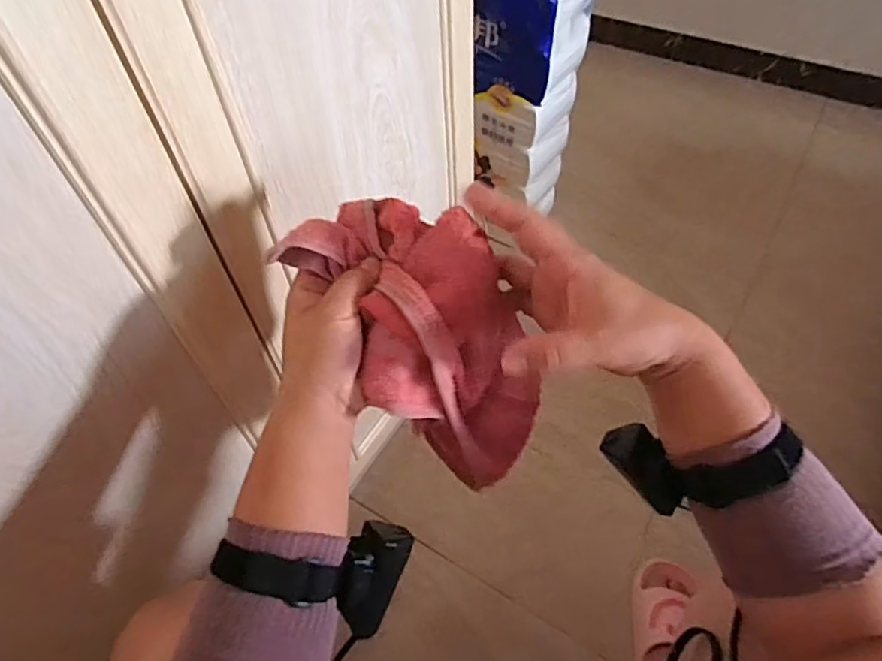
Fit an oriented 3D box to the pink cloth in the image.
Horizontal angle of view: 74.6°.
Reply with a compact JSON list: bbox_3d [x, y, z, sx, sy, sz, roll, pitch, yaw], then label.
[{"bbox_3d":[-0.003,0.012,0.411,0.114,0.229,0.085,-36,15,-24],"label":"pink cloth"}]

